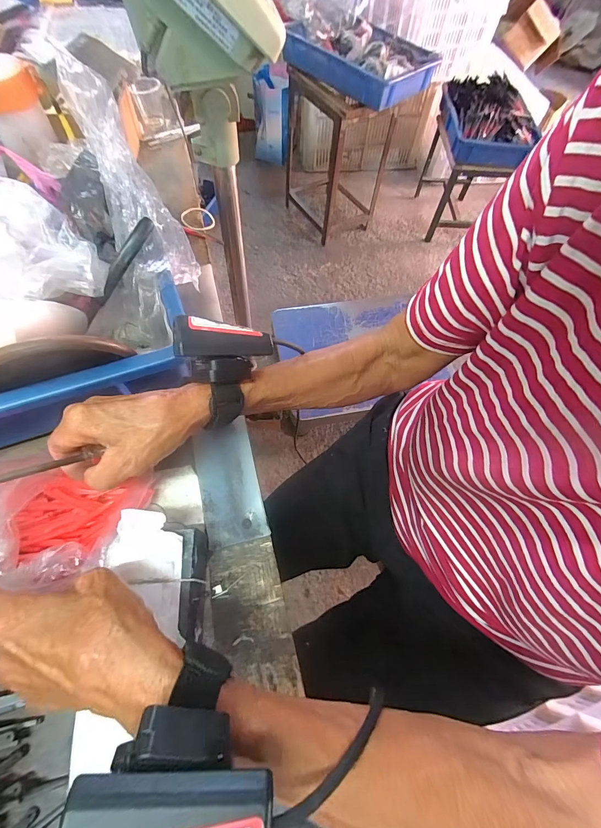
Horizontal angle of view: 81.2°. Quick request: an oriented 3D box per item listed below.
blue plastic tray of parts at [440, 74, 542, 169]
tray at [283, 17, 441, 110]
[{"bbox_3d":[0.645,-1.017,1.219,0.264,0.136,0.405,5,62,0],"label":"blue plastic tray of parts"},{"bbox_3d":[0.172,-1.067,1.059,0.445,0.102,0.273,33,66,13],"label":"tray"}]

